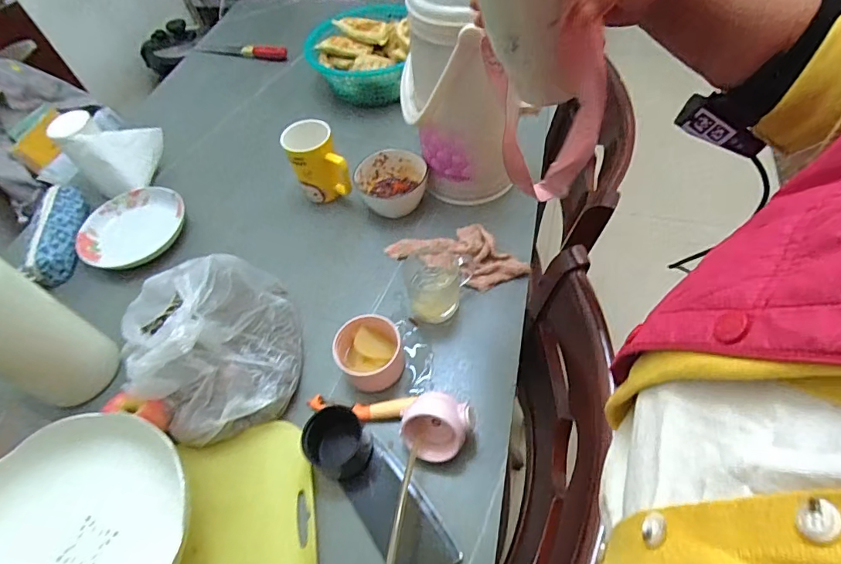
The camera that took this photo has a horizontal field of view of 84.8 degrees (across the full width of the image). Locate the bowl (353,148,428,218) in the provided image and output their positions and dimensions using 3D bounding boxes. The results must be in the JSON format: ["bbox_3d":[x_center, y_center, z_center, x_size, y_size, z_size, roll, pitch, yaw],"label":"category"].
[{"bbox_3d":[-0.048,-0.156,0.763,0.110,0.068,0.112,-3,54,4],"label":"bowl"}]

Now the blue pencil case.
[{"bbox_3d":[-0.610,-0.085,0.777,0.057,0.046,0.199,-15,54,-5],"label":"blue pencil case"}]

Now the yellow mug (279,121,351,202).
[{"bbox_3d":[-0.168,-0.189,0.758,0.082,0.128,0.090,-24,55,-11],"label":"yellow mug"}]

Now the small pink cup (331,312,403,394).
[{"bbox_3d":[-0.066,0.091,0.591,0.080,0.058,0.081,-3,54,4],"label":"small pink cup"}]

